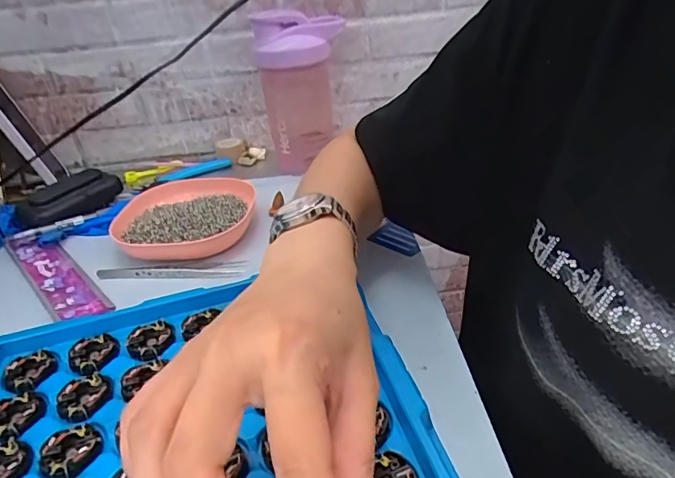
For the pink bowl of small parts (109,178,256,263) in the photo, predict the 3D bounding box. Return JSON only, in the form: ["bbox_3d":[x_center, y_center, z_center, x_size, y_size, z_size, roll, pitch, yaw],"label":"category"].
[{"bbox_3d":[-0.152,-0.020,0.487,0.136,0.030,0.132,-5,32,0],"label":"pink bowl of small parts"}]

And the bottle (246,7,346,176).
[{"bbox_3d":[-0.043,-0.178,0.575,0.094,0.178,0.078,-8,32,-4],"label":"bottle"}]

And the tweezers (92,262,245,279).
[{"bbox_3d":[-0.152,0.029,0.432,0.136,0.010,0.013,-2,32,4],"label":"tweezers"}]

